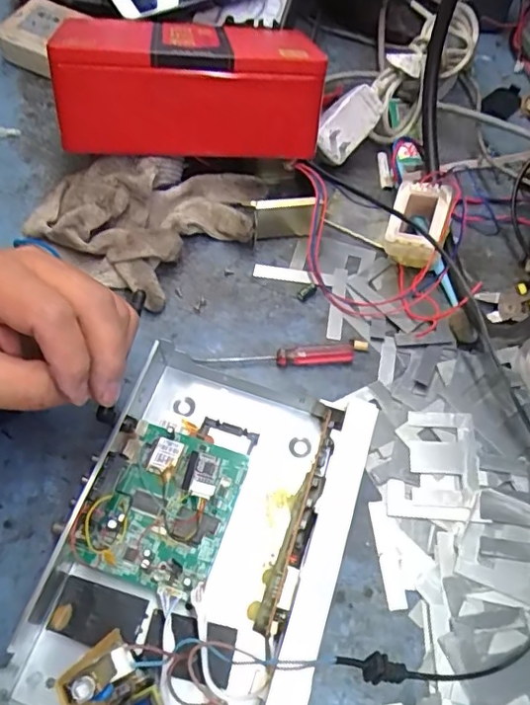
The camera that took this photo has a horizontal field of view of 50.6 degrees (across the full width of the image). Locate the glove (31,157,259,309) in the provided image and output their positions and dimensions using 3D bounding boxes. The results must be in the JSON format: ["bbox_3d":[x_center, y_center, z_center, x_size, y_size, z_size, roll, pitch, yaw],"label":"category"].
[{"bbox_3d":[-0.094,-0.101,0.442,0.183,0.057,0.127,2,62,-2],"label":"glove"}]

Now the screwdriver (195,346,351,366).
[{"bbox_3d":[0.008,0.004,0.415,0.116,0.016,0.012,-3,62,-4],"label":"screwdriver"}]

